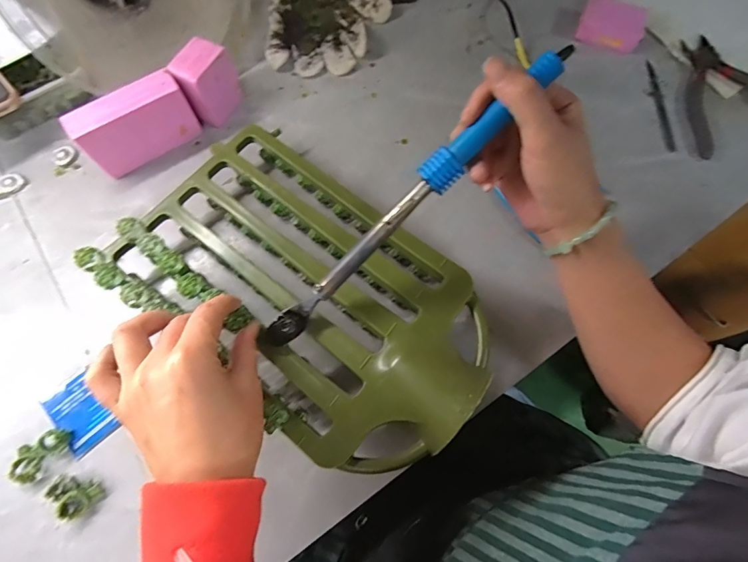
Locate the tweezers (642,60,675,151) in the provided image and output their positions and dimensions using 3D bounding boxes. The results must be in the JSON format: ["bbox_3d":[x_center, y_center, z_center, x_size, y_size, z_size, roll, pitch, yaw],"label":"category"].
[{"bbox_3d":[0.347,-0.216,0.493,0.019,0.008,0.142,3,71,-1],"label":"tweezers"}]

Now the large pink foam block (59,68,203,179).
[{"bbox_3d":[-0.238,-0.156,0.412,0.106,0.071,0.034,-37,76,-14],"label":"large pink foam block"}]

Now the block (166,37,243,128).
[{"bbox_3d":[-0.180,-0.209,0.434,0.045,0.069,0.062,29,72,8],"label":"block"}]

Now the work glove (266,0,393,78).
[{"bbox_3d":[-0.057,-0.343,0.515,0.146,0.017,0.191,-1,71,-3],"label":"work glove"}]

